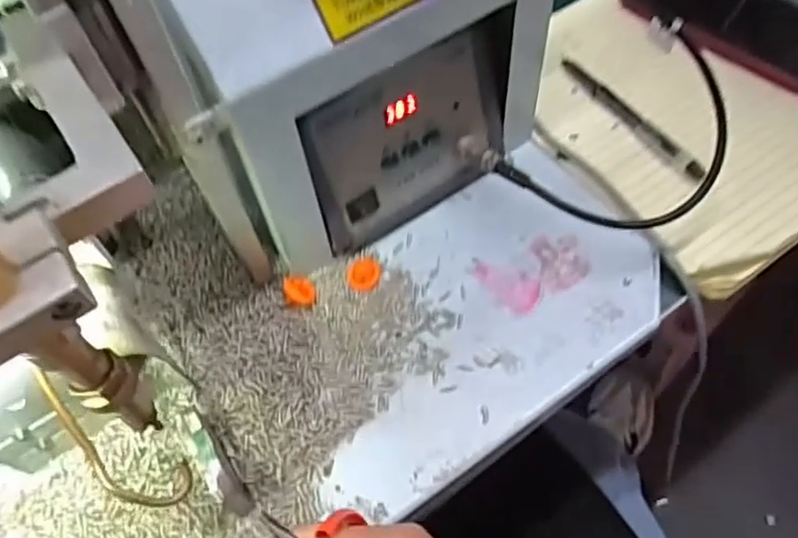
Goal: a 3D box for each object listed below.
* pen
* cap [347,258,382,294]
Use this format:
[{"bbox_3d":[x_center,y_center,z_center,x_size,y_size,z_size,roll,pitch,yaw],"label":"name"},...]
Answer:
[{"bbox_3d":[0.159,-0.107,0.457,0.009,0.014,0.137,-29,63,-13],"label":"pen"},{"bbox_3d":[-0.021,0.002,0.401,0.020,0.007,0.025,2,61,4],"label":"cap"}]

